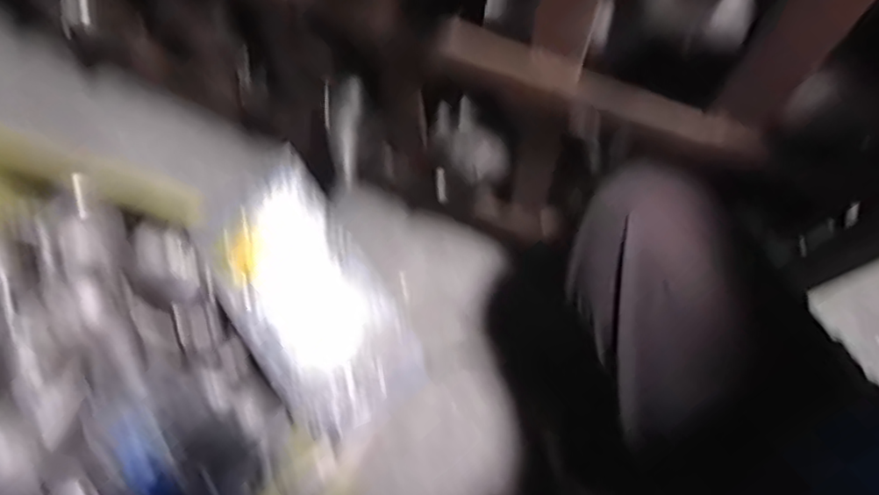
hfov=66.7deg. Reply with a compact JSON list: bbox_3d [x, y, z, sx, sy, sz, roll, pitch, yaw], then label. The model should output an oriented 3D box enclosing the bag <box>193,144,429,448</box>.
[{"bbox_3d":[-0.119,0.046,0.608,0.127,0.025,0.255,-33,72,-10],"label":"bag"}]

